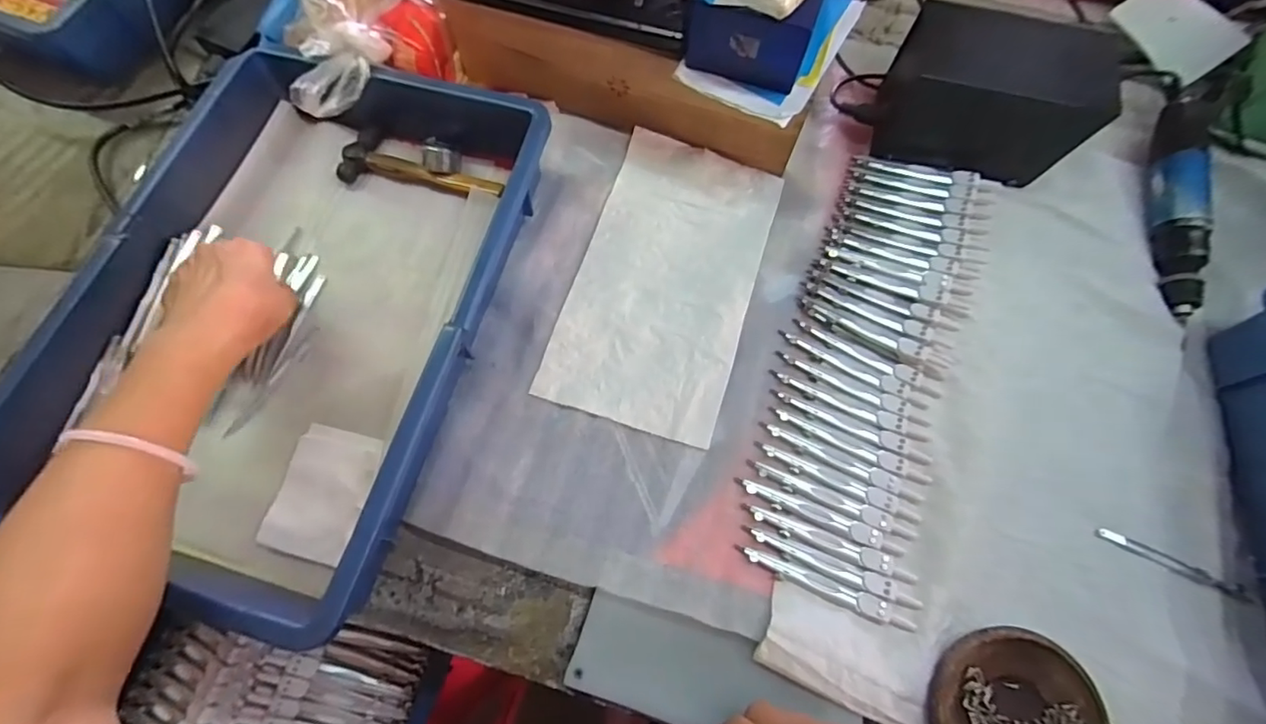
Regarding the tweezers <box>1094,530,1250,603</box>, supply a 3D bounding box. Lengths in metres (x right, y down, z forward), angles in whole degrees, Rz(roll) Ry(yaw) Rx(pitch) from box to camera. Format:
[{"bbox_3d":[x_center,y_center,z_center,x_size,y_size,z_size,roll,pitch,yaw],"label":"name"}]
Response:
[{"bbox_3d":[0.400,0.149,0.404,0.100,0.006,0.012,23,70,8],"label":"tweezers"}]

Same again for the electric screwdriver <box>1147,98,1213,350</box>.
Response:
[{"bbox_3d":[0.495,-0.144,0.496,0.052,0.032,0.259,15,69,5],"label":"electric screwdriver"}]

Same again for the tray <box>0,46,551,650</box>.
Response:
[{"bbox_3d":[-0.256,-0.056,0.439,0.282,0.074,0.432,15,69,5],"label":"tray"}]

